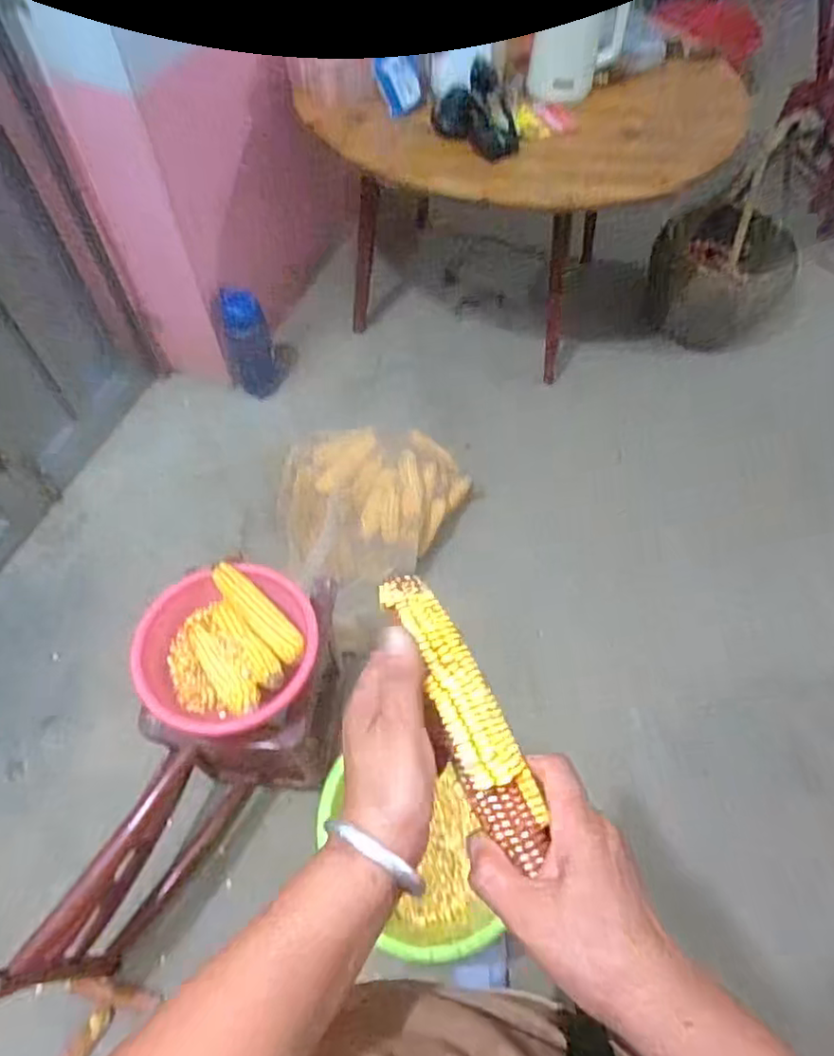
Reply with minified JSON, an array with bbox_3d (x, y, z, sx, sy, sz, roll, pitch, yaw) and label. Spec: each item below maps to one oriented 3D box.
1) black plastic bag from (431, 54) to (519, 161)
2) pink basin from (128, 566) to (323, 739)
[{"bbox_3d":[0.132,-0.929,1.384,0.197,0.173,0.074,40,66,21],"label":"black plastic bag"},{"bbox_3d":[-0.300,0.194,1.011,0.269,0.097,0.254,0,58,0],"label":"pink basin"}]

